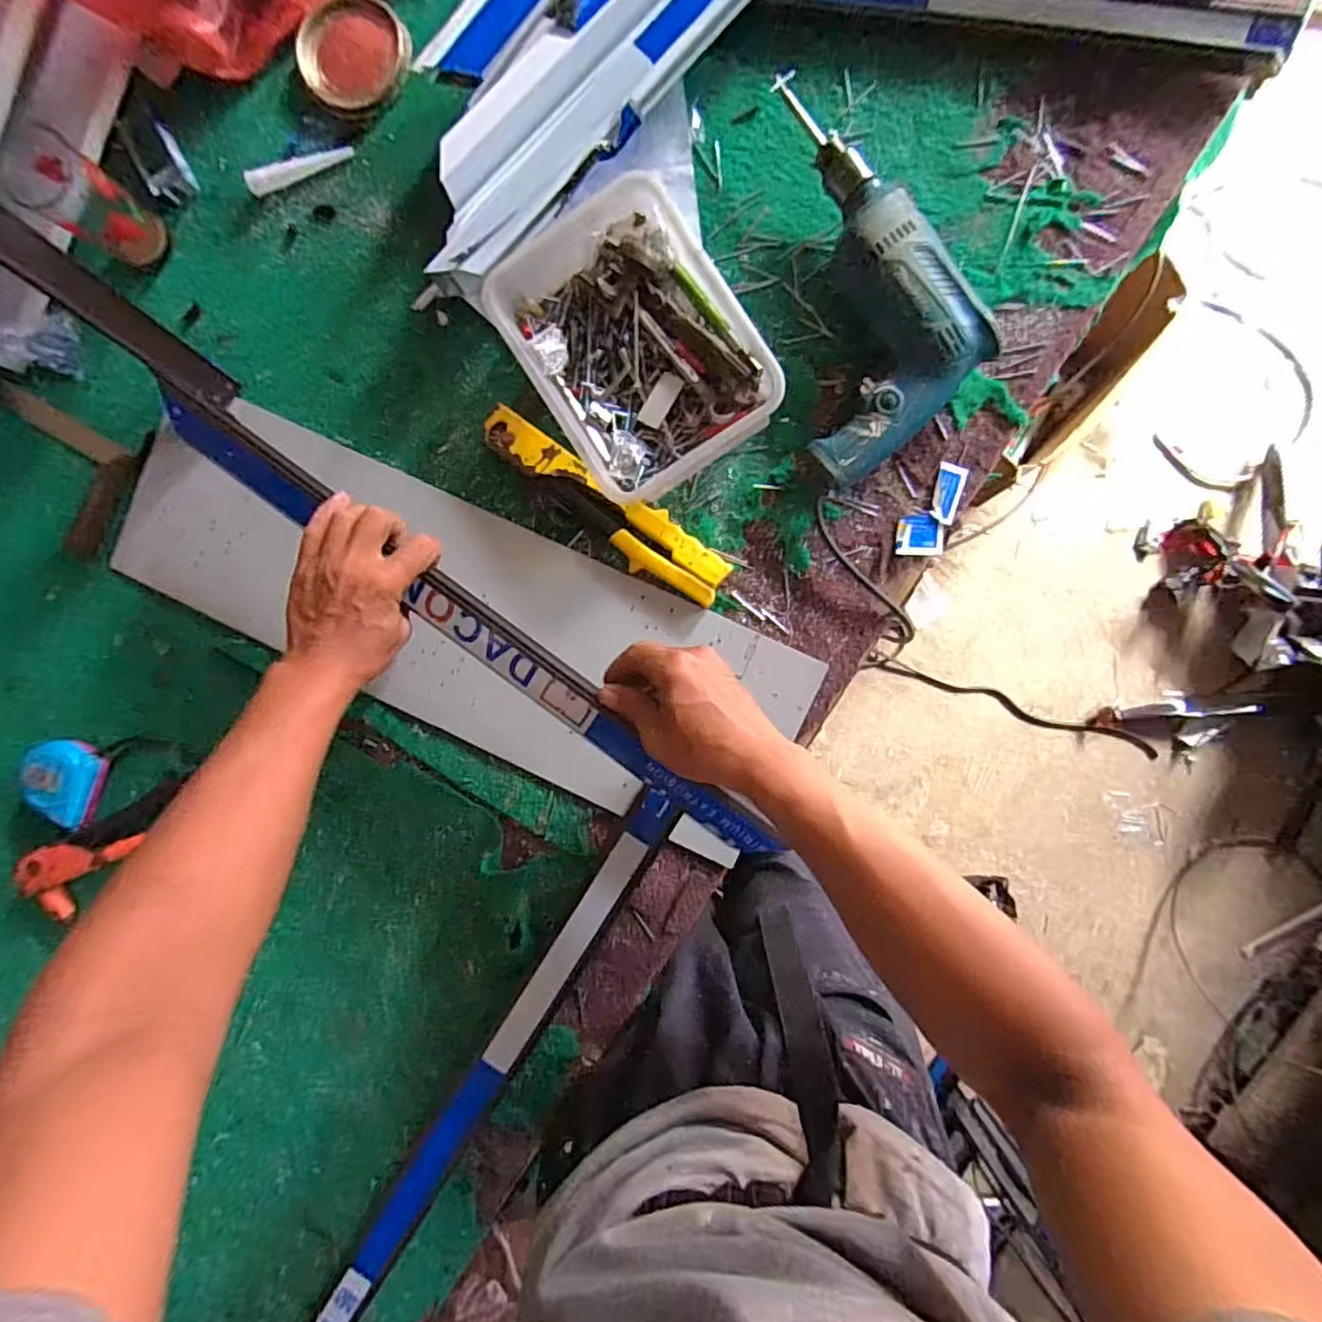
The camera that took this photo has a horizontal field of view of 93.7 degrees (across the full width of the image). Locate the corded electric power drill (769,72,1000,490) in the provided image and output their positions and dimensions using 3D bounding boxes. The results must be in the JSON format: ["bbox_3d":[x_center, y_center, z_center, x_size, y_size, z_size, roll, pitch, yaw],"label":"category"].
[{"bbox_3d":[0.181,-0.303,0.498,0.140,0.062,0.302,-7,91,6],"label":"corded electric power drill"}]

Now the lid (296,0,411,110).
[{"bbox_3d":[-0.278,-0.548,0.553,0.095,0.010,0.100,0,92,6],"label":"lid"}]

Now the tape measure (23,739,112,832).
[{"bbox_3d":[-0.573,0.116,0.595,0.063,0.040,0.078,11,93,5],"label":"tape measure"}]

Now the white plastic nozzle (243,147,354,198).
[{"bbox_3d":[-0.333,-0.451,0.565,0.104,0.015,0.016,-15,91,6],"label":"white plastic nozzle"}]

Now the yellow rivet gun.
[{"bbox_3d":[-0.048,-0.134,0.539,0.241,0.032,0.049,38,95,3],"label":"yellow rivet gun"}]

